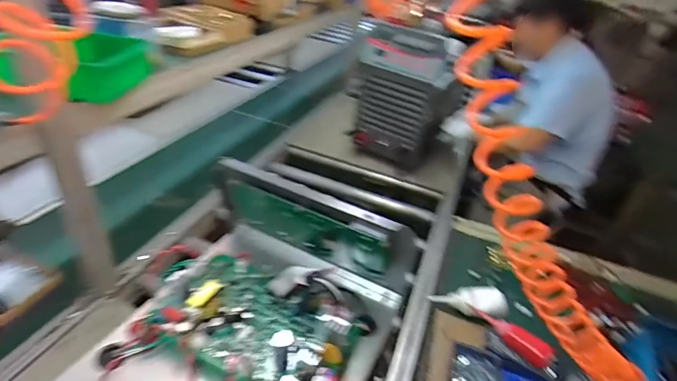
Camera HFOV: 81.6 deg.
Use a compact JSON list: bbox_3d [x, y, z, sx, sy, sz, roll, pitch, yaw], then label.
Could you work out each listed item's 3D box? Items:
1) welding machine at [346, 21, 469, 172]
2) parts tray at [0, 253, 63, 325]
[{"bbox_3d":[0.219,-0.328,1.325,0.201,0.445,0.309,-21,44,-35],"label":"welding machine"},{"bbox_3d":[-0.678,0.192,0.797,0.201,0.045,0.137,21,37,19],"label":"parts tray"}]

